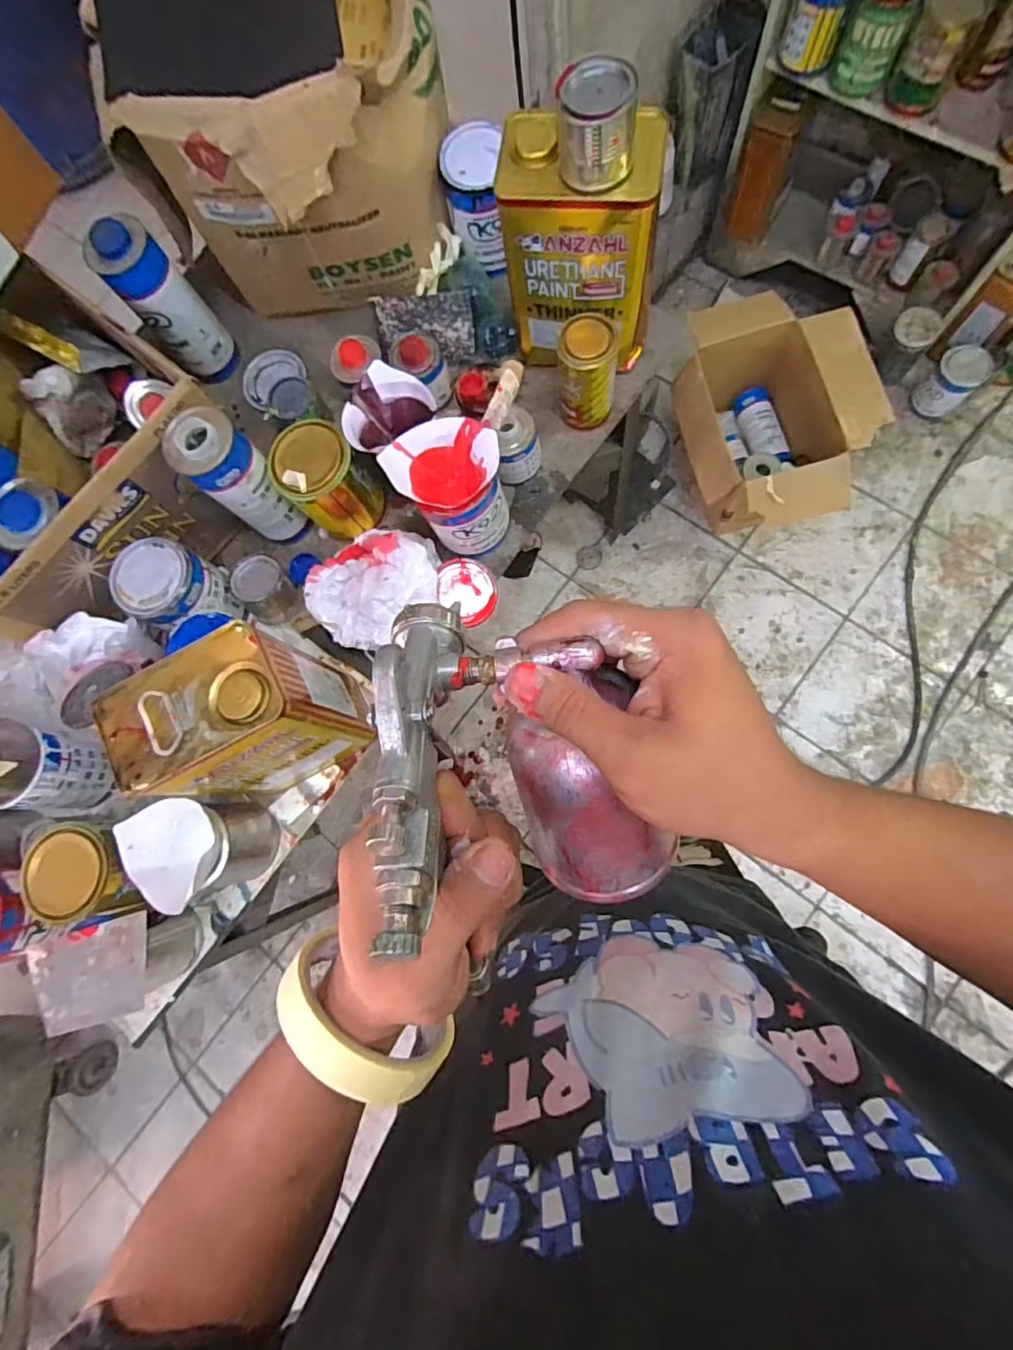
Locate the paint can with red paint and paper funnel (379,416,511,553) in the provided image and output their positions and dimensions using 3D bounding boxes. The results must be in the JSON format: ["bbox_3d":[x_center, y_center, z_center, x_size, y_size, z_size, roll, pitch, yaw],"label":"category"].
[{"bbox_3d":[-0.064,-0.230,0.697,0.116,0.146,0.121,-1,79,7],"label":"paint can with red paint and paper funnel"}]

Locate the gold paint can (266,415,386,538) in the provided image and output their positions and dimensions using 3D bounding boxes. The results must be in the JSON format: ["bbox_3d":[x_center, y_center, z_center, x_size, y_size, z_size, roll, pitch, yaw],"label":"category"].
[{"bbox_3d":[-0.235,-0.252,0.753,0.095,0.164,0.097,-1,79,7],"label":"gold paint can"}]

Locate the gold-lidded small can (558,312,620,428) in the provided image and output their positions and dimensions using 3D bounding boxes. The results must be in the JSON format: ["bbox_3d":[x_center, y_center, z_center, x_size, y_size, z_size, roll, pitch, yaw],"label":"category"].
[{"bbox_3d":[0.102,-0.384,0.723,0.073,0.131,0.063,2,80,8],"label":"gold-lidded small can"}]

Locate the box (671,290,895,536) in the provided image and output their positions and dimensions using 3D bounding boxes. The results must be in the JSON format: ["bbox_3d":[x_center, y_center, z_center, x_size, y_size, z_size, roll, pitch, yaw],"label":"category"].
[{"bbox_3d":[0.611,-0.586,1.340,0.383,0.271,0.532,-9,78,6],"label":"box"}]

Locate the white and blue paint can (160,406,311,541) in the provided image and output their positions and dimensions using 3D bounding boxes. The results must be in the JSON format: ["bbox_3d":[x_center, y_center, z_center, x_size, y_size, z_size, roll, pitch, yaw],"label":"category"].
[{"bbox_3d":[-0.332,-0.243,0.726,0.087,0.201,0.081,-1,79,7],"label":"white and blue paint can"}]

